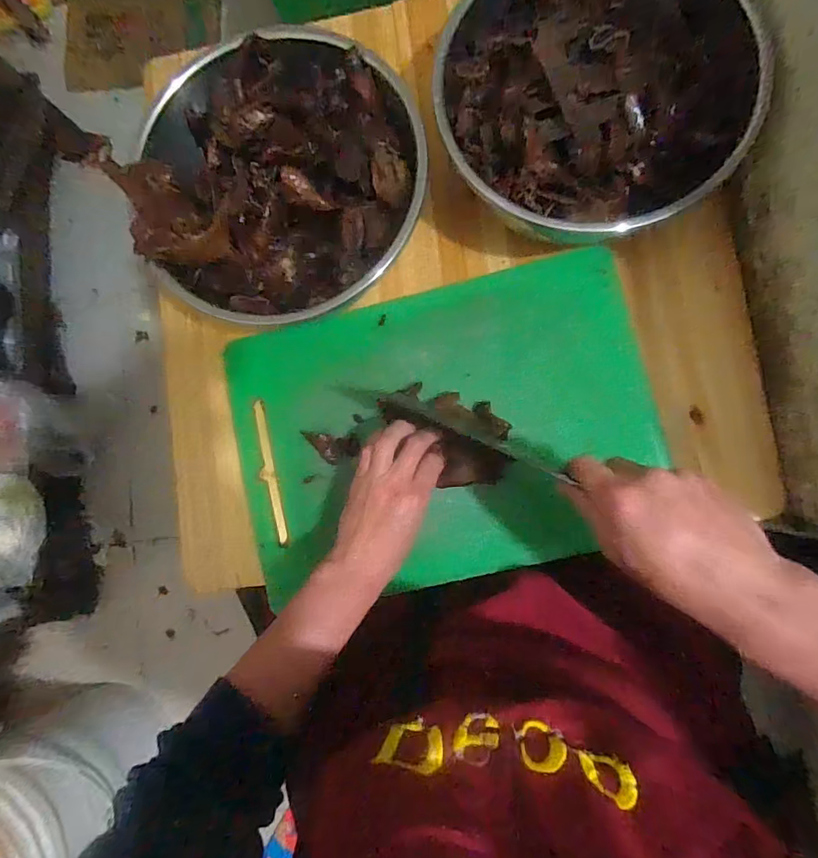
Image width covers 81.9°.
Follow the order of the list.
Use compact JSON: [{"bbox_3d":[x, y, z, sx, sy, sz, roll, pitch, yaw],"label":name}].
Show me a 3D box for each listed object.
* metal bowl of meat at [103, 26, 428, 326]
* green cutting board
[{"bbox_3d":[-0.129,-0.255,0.496,0.286,0.147,0.263,0,85,5],"label":"metal bowl of meat"},{"bbox_3d":[0.029,0.004,0.518,0.449,0.025,0.315,-13,82,8],"label":"green cutting board"}]

